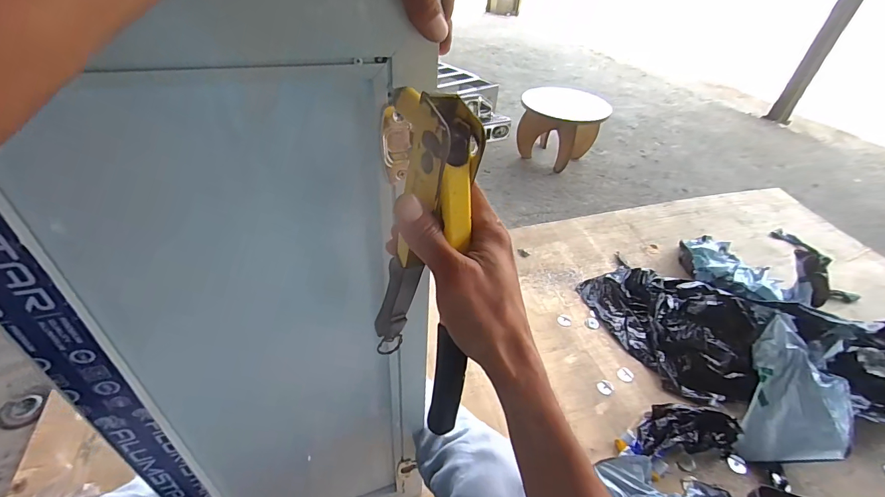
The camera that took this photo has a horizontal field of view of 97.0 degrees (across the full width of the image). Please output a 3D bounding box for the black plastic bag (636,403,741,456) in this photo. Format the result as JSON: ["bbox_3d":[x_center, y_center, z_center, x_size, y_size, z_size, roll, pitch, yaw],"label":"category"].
[{"bbox_3d":[0.498,0.376,0.818,0.218,0.067,0.105,0,41,-4],"label":"black plastic bag"}]

